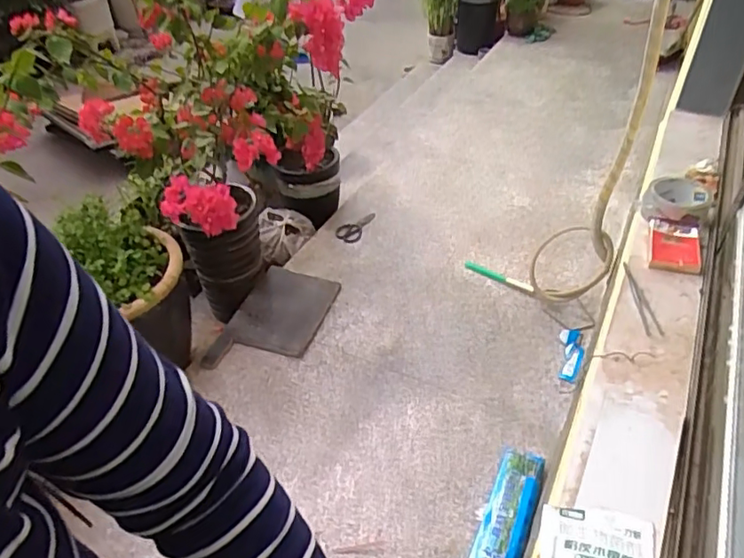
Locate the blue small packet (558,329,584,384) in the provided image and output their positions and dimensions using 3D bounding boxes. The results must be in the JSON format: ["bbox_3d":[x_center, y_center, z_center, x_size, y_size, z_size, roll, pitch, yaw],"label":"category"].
[{"bbox_3d":[0.591,0.223,1.690,0.064,0.016,0.194,9,42,13],"label":"blue small packet"}]

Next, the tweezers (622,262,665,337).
[{"bbox_3d":[0.366,0.026,0.773,0.023,0.014,0.139,2,41,6],"label":"tweezers"}]

